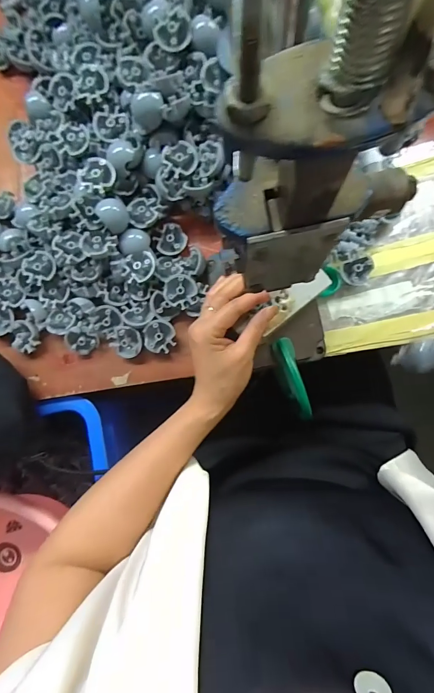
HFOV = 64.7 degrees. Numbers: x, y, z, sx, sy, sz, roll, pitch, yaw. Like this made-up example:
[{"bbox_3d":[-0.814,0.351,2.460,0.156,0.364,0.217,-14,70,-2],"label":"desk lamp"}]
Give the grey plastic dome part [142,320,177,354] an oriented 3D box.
[{"bbox_3d":[-0.065,-0.010,0.394,0.034,0.024,0.036,0,83,4],"label":"grey plastic dome part"}]

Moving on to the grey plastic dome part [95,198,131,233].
[{"bbox_3d":[-0.112,-0.144,0.371,0.029,0.017,0.035,-37,82,-1],"label":"grey plastic dome part"}]

